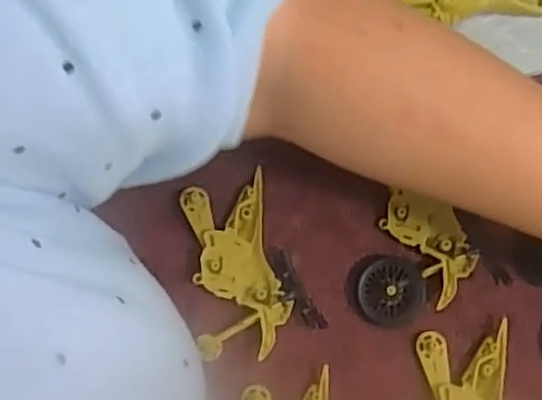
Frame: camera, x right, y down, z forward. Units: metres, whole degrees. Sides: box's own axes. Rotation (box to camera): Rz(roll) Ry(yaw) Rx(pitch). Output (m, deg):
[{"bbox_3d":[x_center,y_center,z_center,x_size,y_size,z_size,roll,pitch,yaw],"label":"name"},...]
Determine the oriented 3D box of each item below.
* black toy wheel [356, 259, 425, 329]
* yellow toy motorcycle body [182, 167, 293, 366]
[{"bbox_3d":[0.068,0.052,0.375,0.038,0.006,0.038,0,76,1],"label":"black toy wheel"},{"bbox_3d":[-0.020,0.038,0.380,0.050,0.007,0.098,-8,76,-1],"label":"yellow toy motorcycle body"}]

